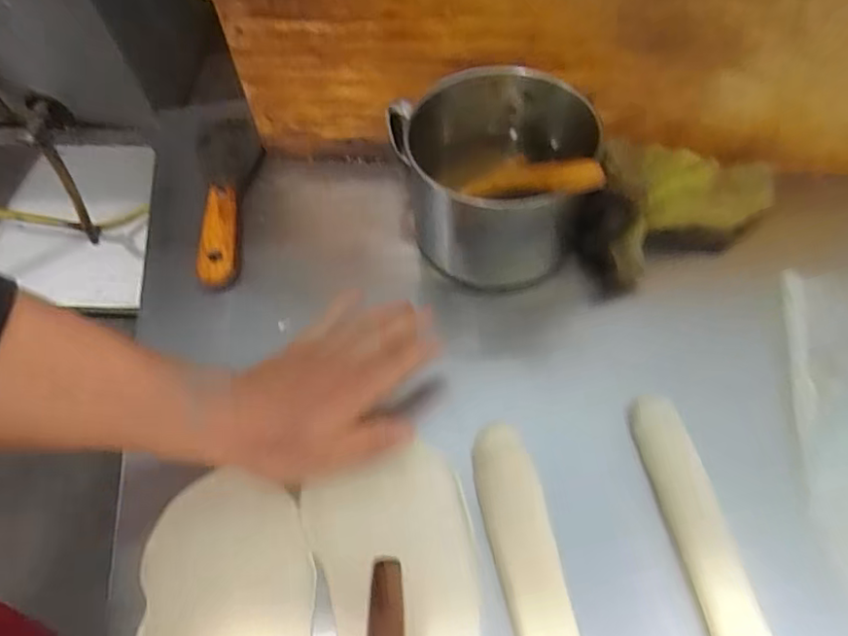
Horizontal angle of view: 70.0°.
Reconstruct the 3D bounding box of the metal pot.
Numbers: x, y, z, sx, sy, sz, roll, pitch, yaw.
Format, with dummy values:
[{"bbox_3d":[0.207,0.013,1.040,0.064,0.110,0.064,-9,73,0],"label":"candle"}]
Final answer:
[{"bbox_3d":[0.063,-0.110,0.485,0.140,0.112,0.148,-1,58,2],"label":"metal pot"}]

